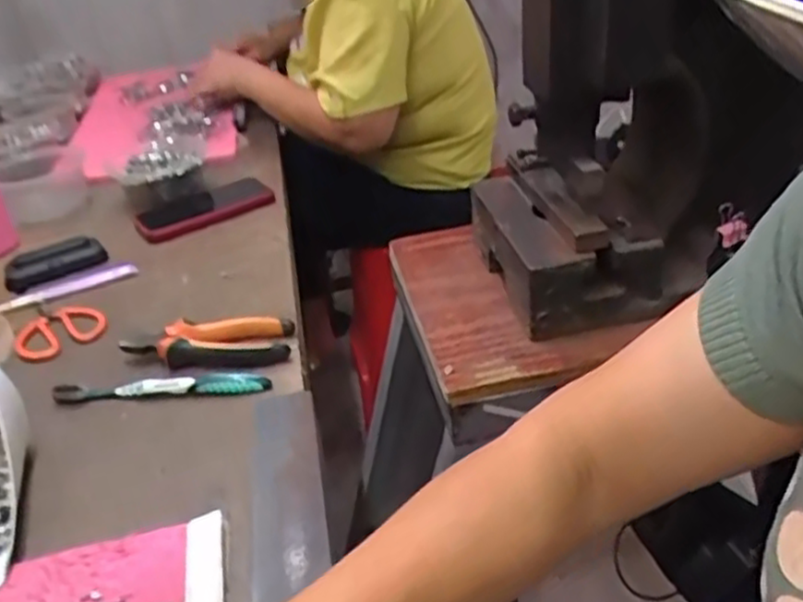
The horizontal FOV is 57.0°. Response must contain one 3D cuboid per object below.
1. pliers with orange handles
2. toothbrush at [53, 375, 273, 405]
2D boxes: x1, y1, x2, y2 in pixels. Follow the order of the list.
[{"bbox_3d":[-0.174,0.036,0.660,0.146,0.026,0.057,-5,33,2],"label":"pliers with orange handles"},{"bbox_3d":[-0.203,0.071,0.624,0.182,0.014,0.016,-3,33,5],"label":"toothbrush"}]

